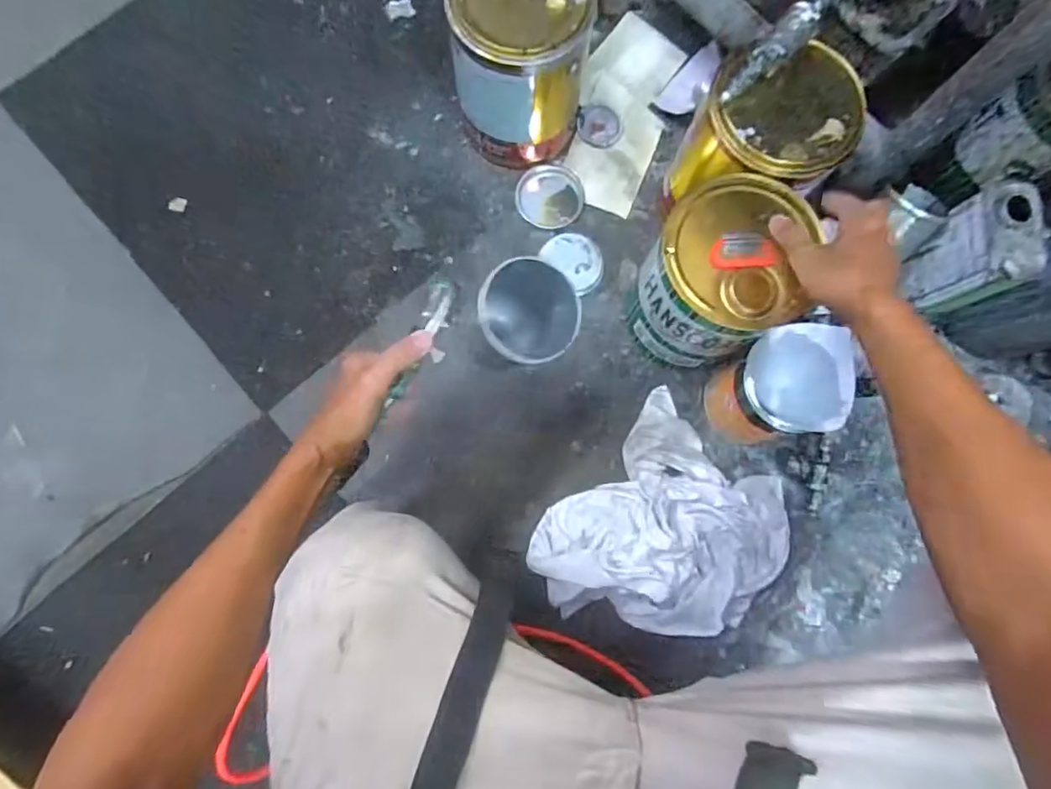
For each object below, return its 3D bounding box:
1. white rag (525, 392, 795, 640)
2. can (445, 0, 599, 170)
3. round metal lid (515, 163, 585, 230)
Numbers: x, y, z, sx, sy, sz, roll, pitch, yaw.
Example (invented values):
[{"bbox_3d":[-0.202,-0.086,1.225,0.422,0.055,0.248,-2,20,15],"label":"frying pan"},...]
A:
[{"bbox_3d":[0.177,0.174,0.658,0.248,0.091,0.281,40,81,5],"label":"white rag"},{"bbox_3d":[-0.010,-0.413,0.685,0.154,0.210,0.149,0,82,-3],"label":"can"},{"bbox_3d":[0.035,-0.281,0.772,0.094,0.004,0.091,4,80,-1],"label":"round metal lid"}]

